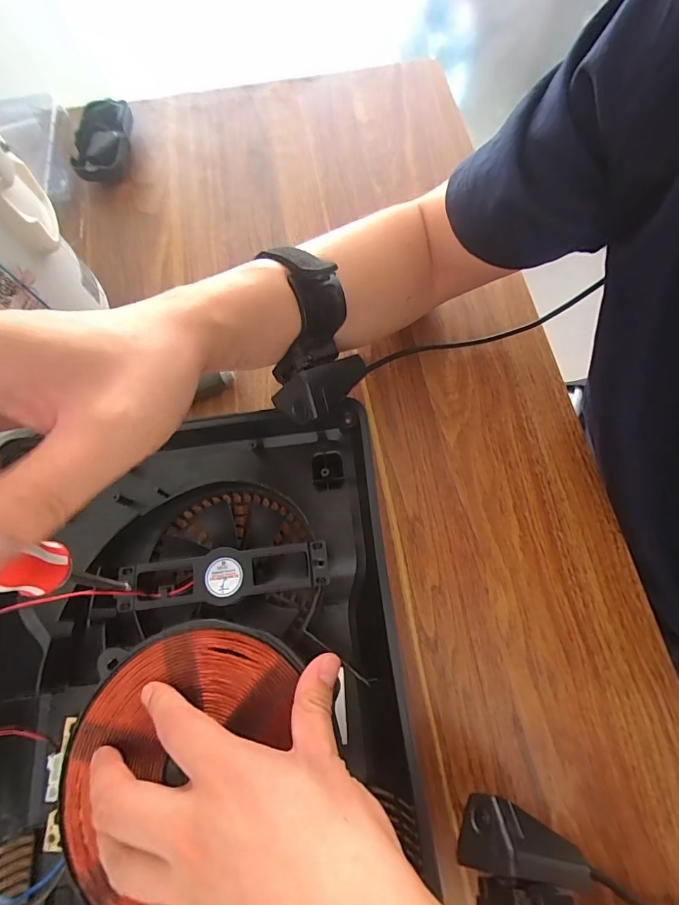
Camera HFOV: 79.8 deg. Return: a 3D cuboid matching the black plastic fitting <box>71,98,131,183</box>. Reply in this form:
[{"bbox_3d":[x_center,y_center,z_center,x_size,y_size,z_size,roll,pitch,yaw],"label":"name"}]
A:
[{"bbox_3d":[-0.273,-0.356,0.469,0.057,0.031,0.109,-6,70,0],"label":"black plastic fitting"}]

